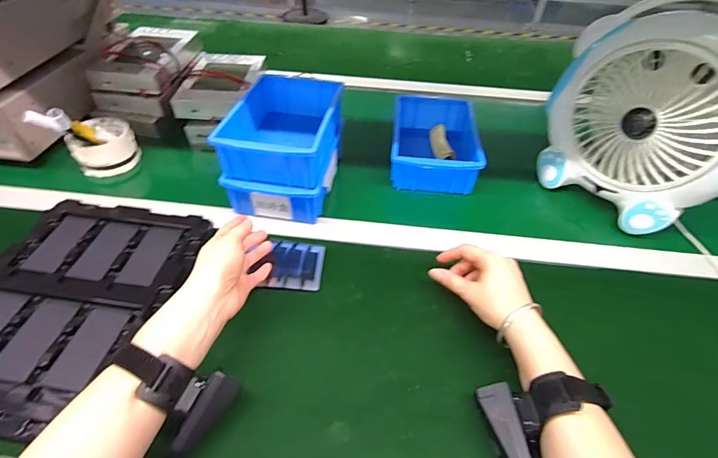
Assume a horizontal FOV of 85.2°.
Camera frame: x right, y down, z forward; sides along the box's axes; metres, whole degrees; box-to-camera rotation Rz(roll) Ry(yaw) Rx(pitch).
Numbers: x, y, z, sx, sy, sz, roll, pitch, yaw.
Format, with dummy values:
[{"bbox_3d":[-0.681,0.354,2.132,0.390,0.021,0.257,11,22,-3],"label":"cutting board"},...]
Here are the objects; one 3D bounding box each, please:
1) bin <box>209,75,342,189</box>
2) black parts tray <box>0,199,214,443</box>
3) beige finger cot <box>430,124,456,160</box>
[{"bbox_3d":[-0.101,-0.148,0.559,0.130,0.068,0.206,7,47,5],"label":"bin"},{"bbox_3d":[-0.316,0.072,0.427,0.205,0.012,0.274,8,47,5],"label":"black parts tray"},{"bbox_3d":[0.145,-0.153,0.691,0.031,0.026,0.115,2,46,0],"label":"beige finger cot"}]

